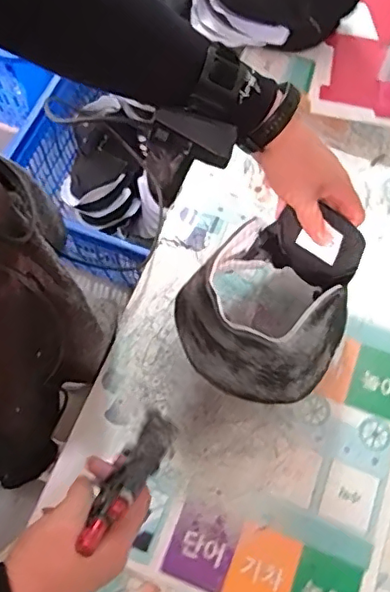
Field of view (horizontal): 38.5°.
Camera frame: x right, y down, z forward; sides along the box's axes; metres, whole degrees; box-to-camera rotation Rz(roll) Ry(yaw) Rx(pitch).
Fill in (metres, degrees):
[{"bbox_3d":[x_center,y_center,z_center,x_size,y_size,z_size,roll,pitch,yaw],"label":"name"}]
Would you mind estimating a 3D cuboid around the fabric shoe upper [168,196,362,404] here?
[{"bbox_3d":[0.090,0.015,0.585,0.193,0.151,0.156,-32,72,-14],"label":"fabric shoe upper"}]

